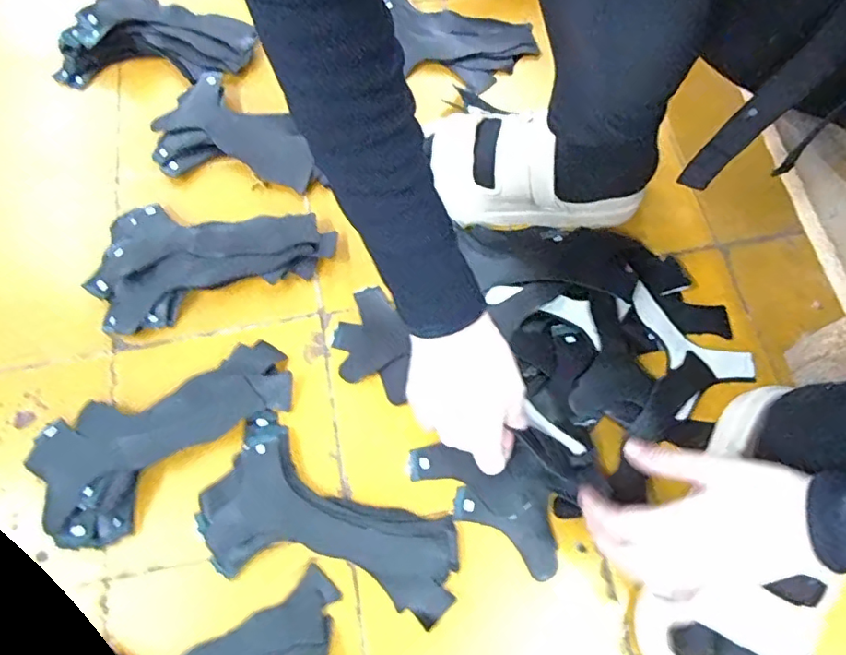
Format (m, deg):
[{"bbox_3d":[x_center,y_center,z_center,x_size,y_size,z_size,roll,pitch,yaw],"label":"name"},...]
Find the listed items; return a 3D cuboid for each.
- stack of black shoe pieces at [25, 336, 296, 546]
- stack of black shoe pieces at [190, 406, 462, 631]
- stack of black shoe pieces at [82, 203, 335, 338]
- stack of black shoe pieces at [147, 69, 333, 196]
[{"bbox_3d":[-0.226,0.084,0.480,0.218,0.024,0.111,-34,71,-12],"label":"stack of black shoe pieces"},{"bbox_3d":[-0.077,0.164,0.451,0.214,0.015,0.117,22,70,10],"label":"stack of black shoe pieces"},{"bbox_3d":[-0.212,-0.079,0.549,0.227,0.024,0.128,-15,68,-5],"label":"stack of black shoe pieces"},{"bbox_3d":[-0.205,-0.196,0.597,0.191,0.019,0.126,34,72,14],"label":"stack of black shoe pieces"}]

